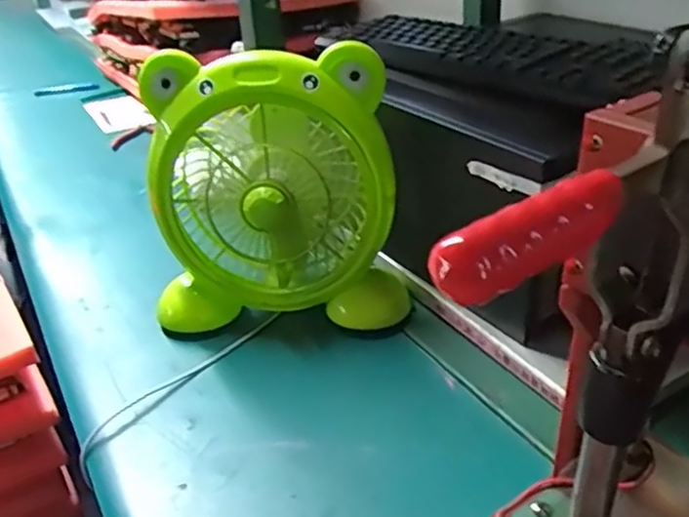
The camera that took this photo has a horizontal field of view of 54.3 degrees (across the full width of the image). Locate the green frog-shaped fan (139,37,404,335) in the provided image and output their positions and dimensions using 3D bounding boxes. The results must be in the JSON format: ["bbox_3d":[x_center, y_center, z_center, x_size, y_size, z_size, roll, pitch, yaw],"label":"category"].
[{"bbox_3d":[-0.071,-0.078,0.686,0.238,0.264,0.153,-1,30,4],"label":"green frog-shaped fan"}]

